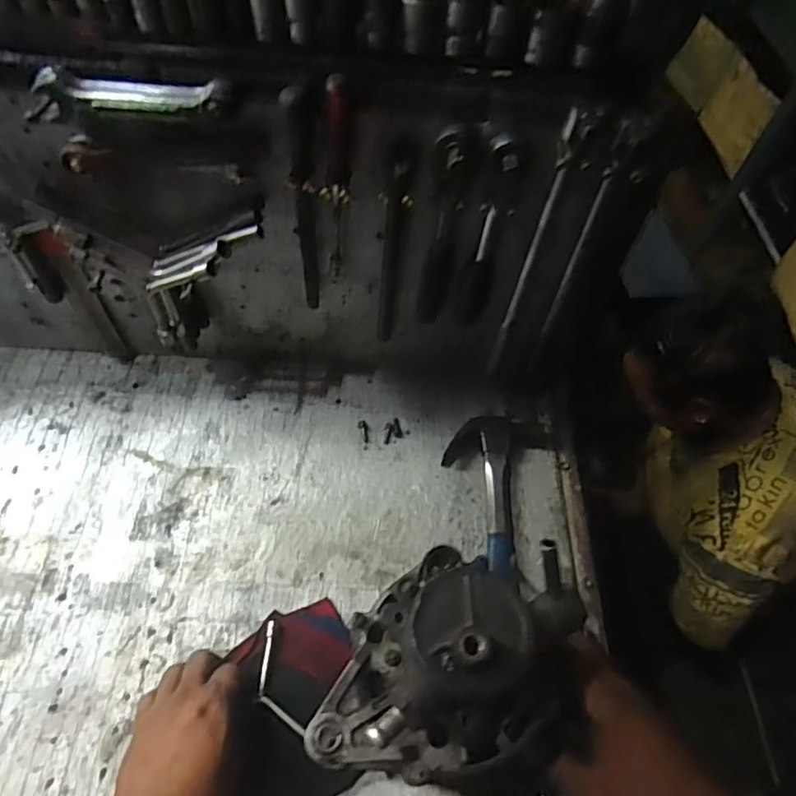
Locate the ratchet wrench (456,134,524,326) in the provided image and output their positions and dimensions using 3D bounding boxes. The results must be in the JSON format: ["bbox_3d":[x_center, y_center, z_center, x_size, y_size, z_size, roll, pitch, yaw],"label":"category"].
[{"bbox_3d":[0.086,-0.149,0.574,0.032,0.231,0.038,15,56,6],"label":"ratchet wrench"}]

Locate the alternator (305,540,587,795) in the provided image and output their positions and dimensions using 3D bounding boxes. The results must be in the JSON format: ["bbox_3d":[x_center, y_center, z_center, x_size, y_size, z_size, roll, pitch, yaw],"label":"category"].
[{"bbox_3d":[0.036,0.150,0.338,0.146,0.093,0.131,9,55,3],"label":"alternator"}]

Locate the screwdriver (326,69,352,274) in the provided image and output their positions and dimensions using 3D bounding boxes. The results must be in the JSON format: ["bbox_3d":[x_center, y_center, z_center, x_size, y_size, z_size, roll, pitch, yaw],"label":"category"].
[{"bbox_3d":[-0.053,-0.196,0.530,0.023,0.199,0.018,-6,56,-9],"label":"screwdriver"}]

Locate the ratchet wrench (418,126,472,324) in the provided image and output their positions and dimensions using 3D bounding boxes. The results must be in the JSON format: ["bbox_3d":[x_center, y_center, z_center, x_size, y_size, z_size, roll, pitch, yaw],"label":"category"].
[{"bbox_3d":[0.042,-0.151,0.569,0.031,0.233,0.028,10,55,3],"label":"ratchet wrench"}]

